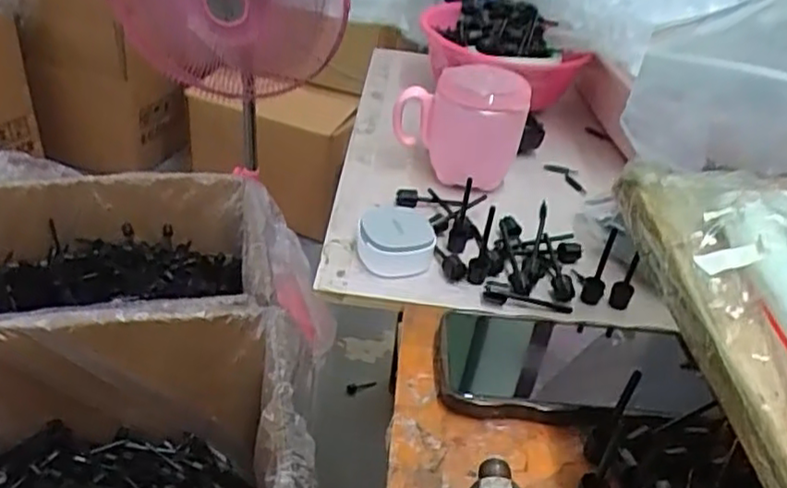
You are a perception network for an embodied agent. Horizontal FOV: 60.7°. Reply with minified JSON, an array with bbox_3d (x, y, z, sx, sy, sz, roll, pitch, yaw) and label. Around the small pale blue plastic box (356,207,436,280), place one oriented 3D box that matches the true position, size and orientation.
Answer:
[{"bbox_3d":[0.001,-0.002,0.499,0.055,0.029,0.049,6,36,-3],"label":"small pale blue plastic box"}]

